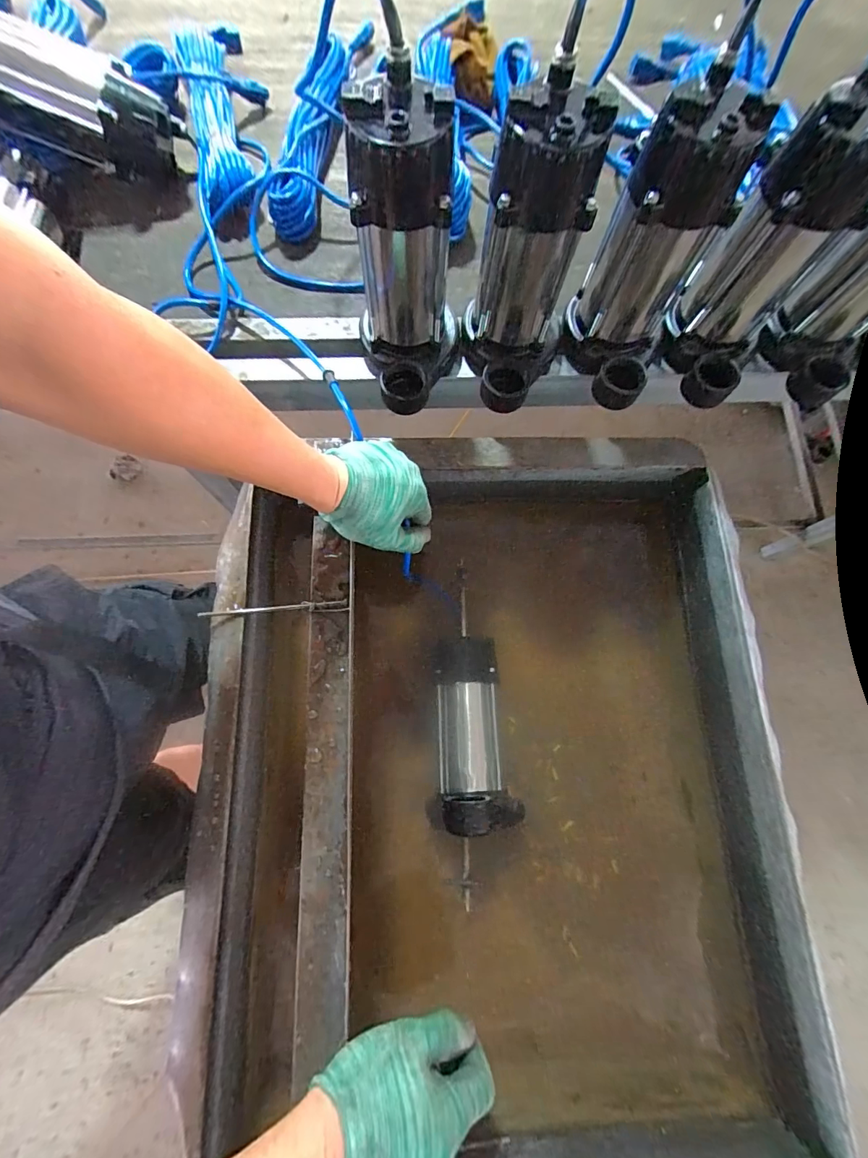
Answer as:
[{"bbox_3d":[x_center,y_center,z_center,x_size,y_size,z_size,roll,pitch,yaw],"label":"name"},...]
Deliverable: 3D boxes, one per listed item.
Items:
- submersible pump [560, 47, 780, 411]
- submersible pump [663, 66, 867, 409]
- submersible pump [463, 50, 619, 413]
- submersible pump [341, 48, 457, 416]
[{"bbox_3d":[0.216,-0.310,0.444,0.114,0.231,0.146,-22,77,-8],"label":"submersible pump"},{"bbox_3d":[0.335,-0.315,0.449,0.113,0.229,0.128,34,76,7],"label":"submersible pump"},{"bbox_3d":[0.089,-0.306,0.439,0.112,0.229,0.137,18,75,3],"label":"submersible pump"},{"bbox_3d":[-0.031,-0.303,0.434,0.109,0.229,0.142,5,75,-1],"label":"submersible pump"}]

